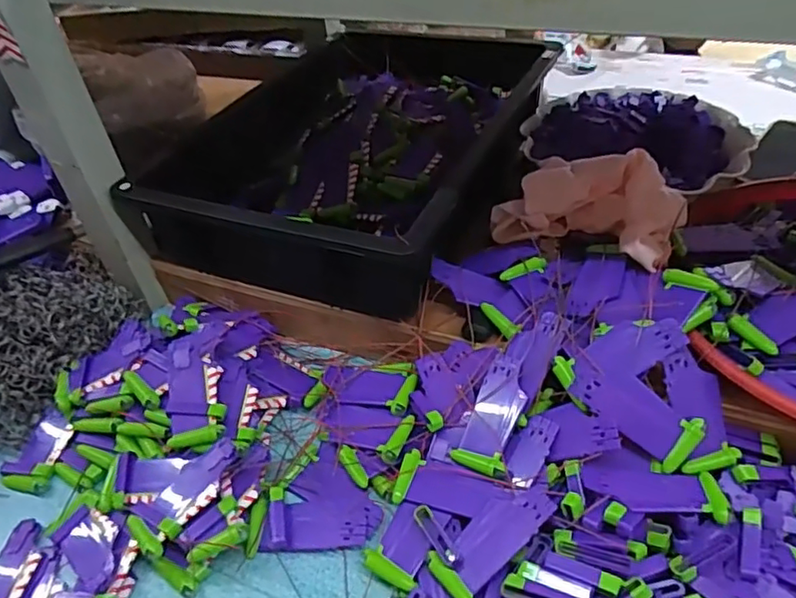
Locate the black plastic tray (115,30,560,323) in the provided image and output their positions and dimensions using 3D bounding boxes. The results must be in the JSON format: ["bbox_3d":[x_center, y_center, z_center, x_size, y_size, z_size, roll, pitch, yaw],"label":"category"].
[{"bbox_3d":[-0.029,-0.189,0.682,0.306,0.098,0.497,11,45,20],"label":"black plastic tray"}]

